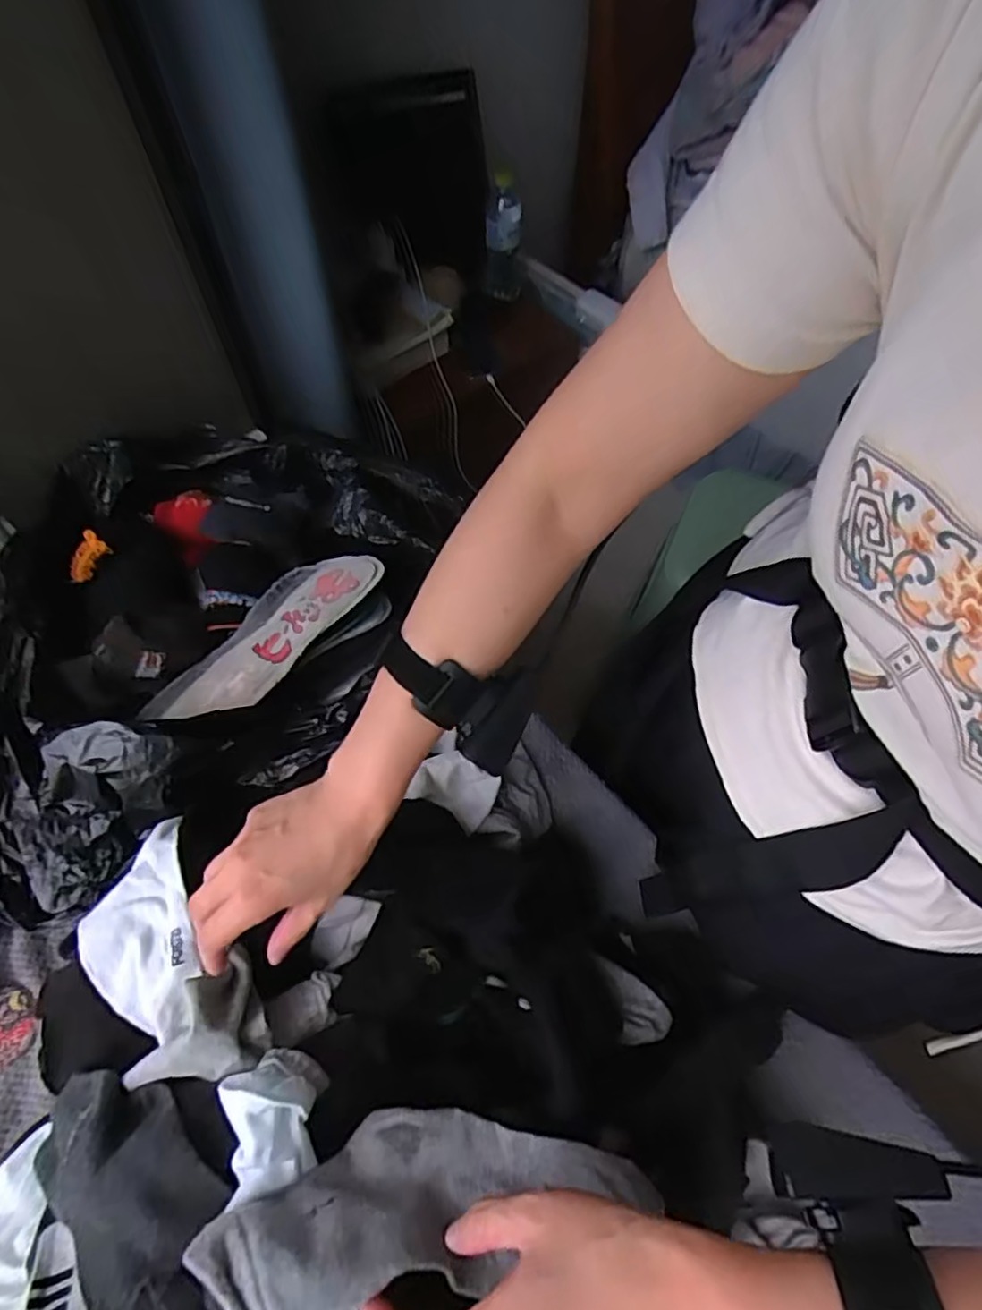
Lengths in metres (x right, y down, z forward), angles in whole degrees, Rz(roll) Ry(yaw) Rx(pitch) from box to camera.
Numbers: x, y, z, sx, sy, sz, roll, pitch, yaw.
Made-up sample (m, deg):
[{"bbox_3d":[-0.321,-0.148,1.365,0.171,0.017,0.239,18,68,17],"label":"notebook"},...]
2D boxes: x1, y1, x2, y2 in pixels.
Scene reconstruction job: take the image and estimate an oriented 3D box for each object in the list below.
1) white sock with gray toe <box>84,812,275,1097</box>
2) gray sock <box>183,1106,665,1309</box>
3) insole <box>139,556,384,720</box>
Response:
[{"bbox_3d":[-0.223,0.208,0.442,0.092,0.043,0.169,-33,65,-17],"label":"white sock with gray toe"},{"bbox_3d":[-0.033,0.303,0.368,0.235,0.060,0.078,-2,59,-20],"label":"gray sock"},{"bbox_3d":[-0.204,-0.018,0.608,0.105,0.012,0.232,23,61,36],"label":"insole"}]

